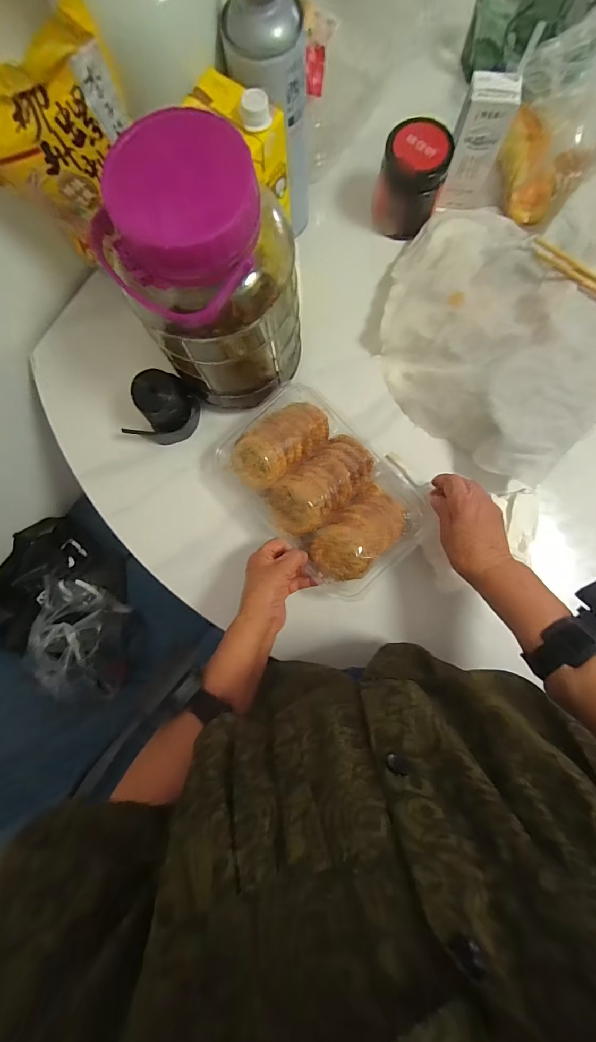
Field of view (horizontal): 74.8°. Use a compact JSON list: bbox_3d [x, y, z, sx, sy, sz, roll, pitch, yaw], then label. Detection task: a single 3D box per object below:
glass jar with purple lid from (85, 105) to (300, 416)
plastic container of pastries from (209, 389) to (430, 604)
[{"bbox_3d":[-0.087,-0.224,0.402,0.136,0.240,0.126,-30,85,-1],"label":"glass jar with purple lid"},{"bbox_3d":[0.033,-0.040,0.476,0.158,0.064,0.253,-43,85,-2],"label":"plastic container of pastries"}]

